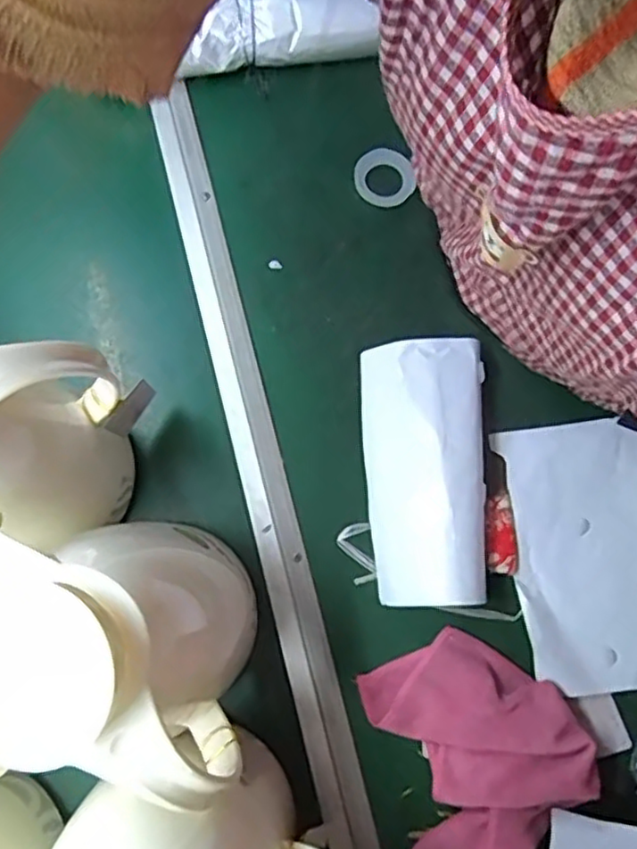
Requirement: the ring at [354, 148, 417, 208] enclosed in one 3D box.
[{"bbox_3d":[0.065,-0.244,0.637,0.055,0.010,0.058,0,78,1],"label":"ring"}]

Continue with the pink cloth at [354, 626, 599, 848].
[{"bbox_3d":[0.123,0.256,0.511,0.157,0.045,0.167,-30,79,-5],"label":"pink cloth"}]

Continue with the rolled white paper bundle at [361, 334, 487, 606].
[{"bbox_3d":[0.092,0.036,0.561,0.102,0.041,0.226,0,78,1],"label":"rolled white paper bundle"}]

